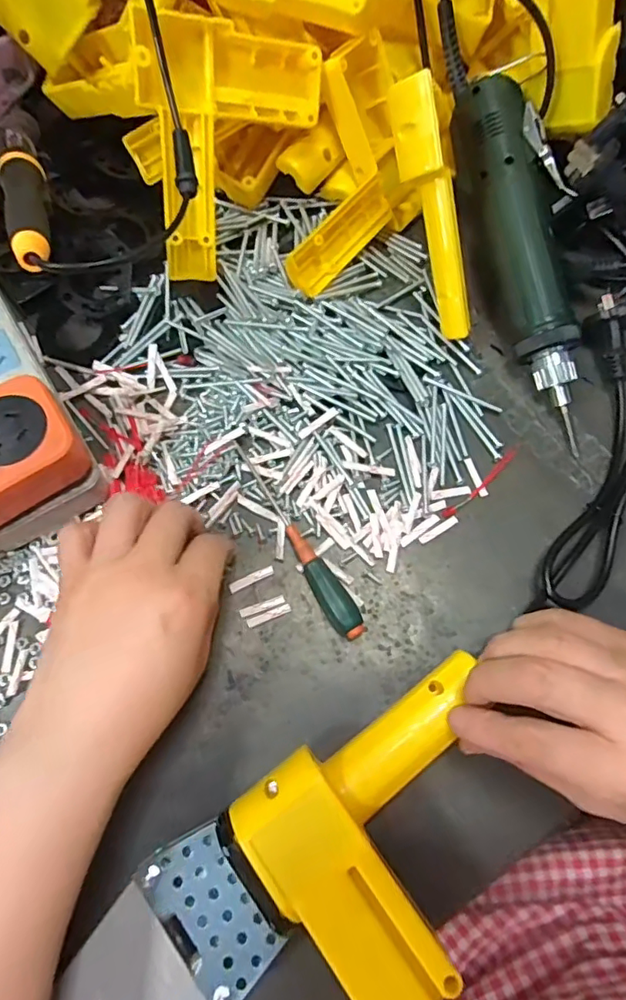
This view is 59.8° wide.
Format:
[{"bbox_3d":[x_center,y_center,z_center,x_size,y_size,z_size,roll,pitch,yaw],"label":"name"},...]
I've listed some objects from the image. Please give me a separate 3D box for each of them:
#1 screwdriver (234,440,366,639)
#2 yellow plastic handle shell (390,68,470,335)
[{"bbox_3d":[-0.009,0.020,0.335,0.018,0.014,0.142,-28,76,-8],"label":"screwdriver"},{"bbox_3d":[0.077,-0.172,0.331,0.024,0.025,0.143,-24,116,-7],"label":"yellow plastic handle shell"}]

